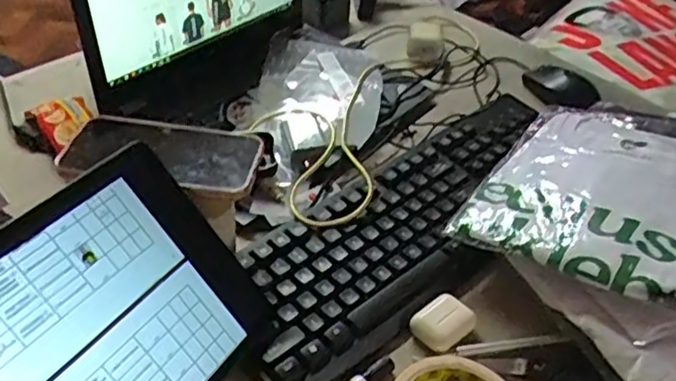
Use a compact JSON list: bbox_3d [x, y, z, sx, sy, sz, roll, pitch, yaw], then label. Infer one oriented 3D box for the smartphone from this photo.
[{"bbox_3d":[-0.135,-0.031,0.503,0.147,0.011,0.076,7,41,1],"label":"smartphone"}]

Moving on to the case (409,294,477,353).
[{"bbox_3d":[0.081,0.106,0.519,0.043,0.022,0.041,-28,51,-32],"label":"case"}]

